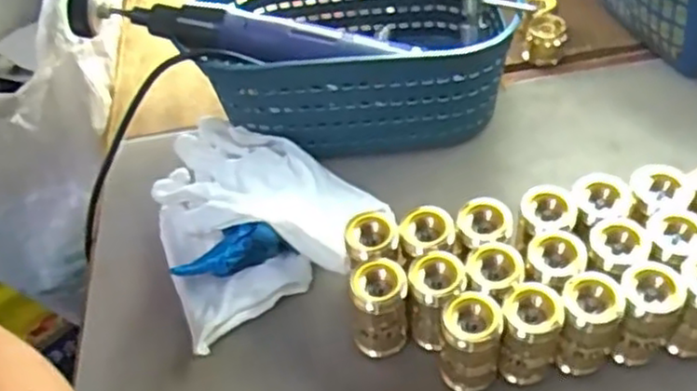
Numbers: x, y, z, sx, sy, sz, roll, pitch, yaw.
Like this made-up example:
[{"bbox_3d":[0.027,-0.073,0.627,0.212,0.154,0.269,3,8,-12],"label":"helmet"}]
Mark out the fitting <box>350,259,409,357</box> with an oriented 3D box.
[{"bbox_3d":[0.019,0.068,0.413,0.030,0.061,0.030,1,50,6],"label":"fitting"}]

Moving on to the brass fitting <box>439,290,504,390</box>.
[{"bbox_3d":[0.067,0.082,0.393,0.031,0.061,0.032,-3,50,3],"label":"brass fitting"}]

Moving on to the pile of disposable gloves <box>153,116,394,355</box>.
[{"bbox_3d":[-0.062,0.000,0.477,0.140,0.056,0.158,-22,52,-13],"label":"pile of disposable gloves"}]

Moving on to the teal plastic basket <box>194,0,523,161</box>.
[{"bbox_3d":[0.010,-0.110,0.539,0.213,0.084,0.145,-8,50,-2],"label":"teal plastic basket"}]

